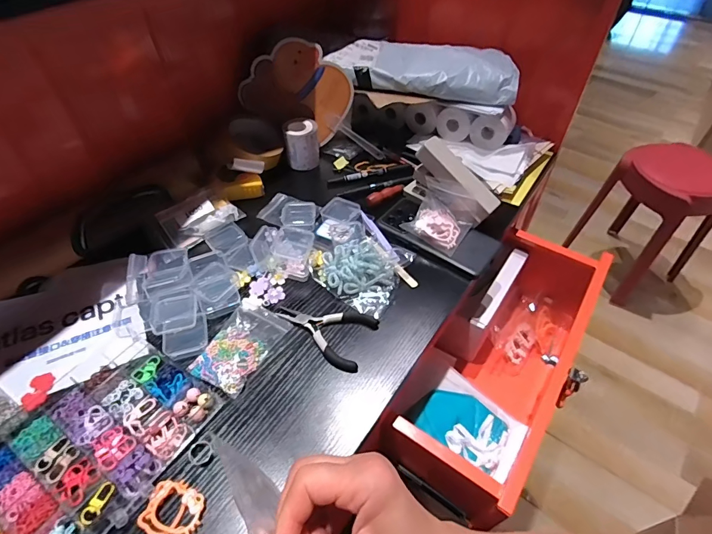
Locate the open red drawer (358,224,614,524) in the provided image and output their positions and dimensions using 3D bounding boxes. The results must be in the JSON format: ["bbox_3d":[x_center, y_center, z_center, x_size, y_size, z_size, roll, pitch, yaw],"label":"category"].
[{"bbox_3d":[0.212,0.121,0.562,0.160,0.158,0.409,30,55,23],"label":"open red drawer"}]

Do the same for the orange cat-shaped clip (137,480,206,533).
[{"bbox_3d":[-0.153,0.203,0.333,0.049,0.006,0.042,3,49,2],"label":"orange cat-shaped clip"}]

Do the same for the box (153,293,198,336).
[{"bbox_3d":[-0.201,0.056,0.447,0.048,0.018,0.048,-11,50,-10],"label":"box"}]

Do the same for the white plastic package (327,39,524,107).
[{"bbox_3d":[0.107,-0.316,0.633,0.284,0.049,0.119,8,49,6],"label":"white plastic package"}]

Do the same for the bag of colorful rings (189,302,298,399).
[{"bbox_3d":[-0.123,0.082,0.431,0.067,0.012,0.105,22,52,18],"label":"bag of colorful rings"}]

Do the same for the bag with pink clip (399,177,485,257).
[{"bbox_3d":[0.111,-0.067,0.533,0.092,0.052,0.074,34,57,26],"label":"bag with pink clip"}]

